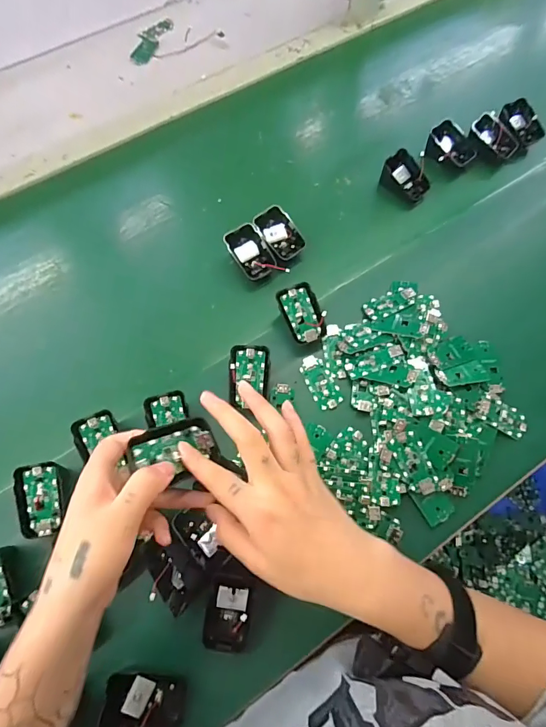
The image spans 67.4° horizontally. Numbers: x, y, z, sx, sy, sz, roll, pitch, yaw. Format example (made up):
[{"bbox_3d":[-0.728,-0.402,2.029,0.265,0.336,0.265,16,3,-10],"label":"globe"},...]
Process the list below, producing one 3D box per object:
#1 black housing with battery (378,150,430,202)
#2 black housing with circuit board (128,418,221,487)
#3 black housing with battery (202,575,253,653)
[{"bbox_3d":[0.187,-0.261,0.577,0.067,0.036,0.053,41,75,16],"label":"black housing with battery"},{"bbox_3d":[-0.075,0.069,0.317,0.070,0.008,0.044,-11,75,-40],"label":"black housing with circuit board"},{"bbox_3d":[-0.040,0.230,0.375,0.040,0.018,0.062,10,68,6],"label":"black housing with battery"}]

